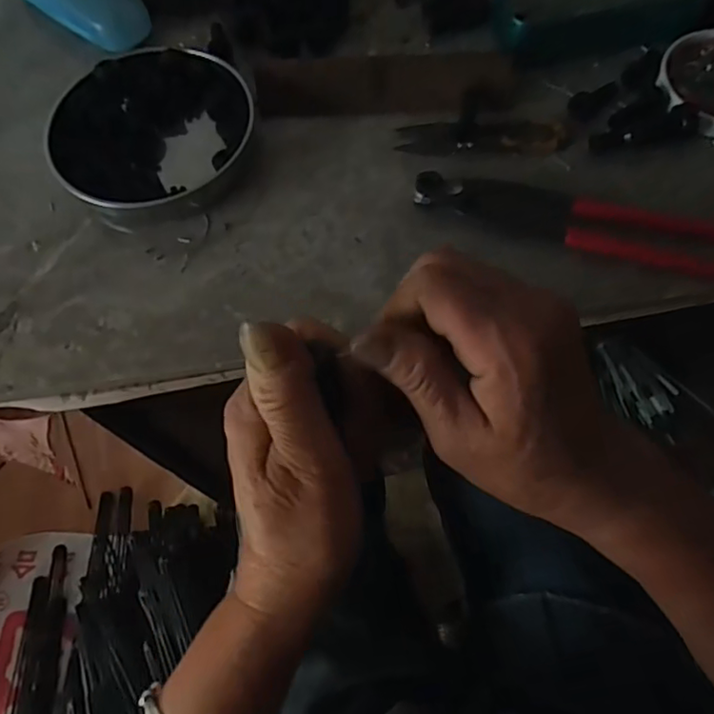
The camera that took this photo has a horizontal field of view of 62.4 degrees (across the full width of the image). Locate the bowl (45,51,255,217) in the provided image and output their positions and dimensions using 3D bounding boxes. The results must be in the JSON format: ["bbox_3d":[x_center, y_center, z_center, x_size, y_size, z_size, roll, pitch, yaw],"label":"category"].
[{"bbox_3d":[-0.143,-0.160,0.417,0.122,0.031,0.138,21,69,11],"label":"bowl"}]

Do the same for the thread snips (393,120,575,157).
[{"bbox_3d":[0.088,-0.151,0.406,0.114,0.009,0.028,5,67,5],"label":"thread snips"}]

